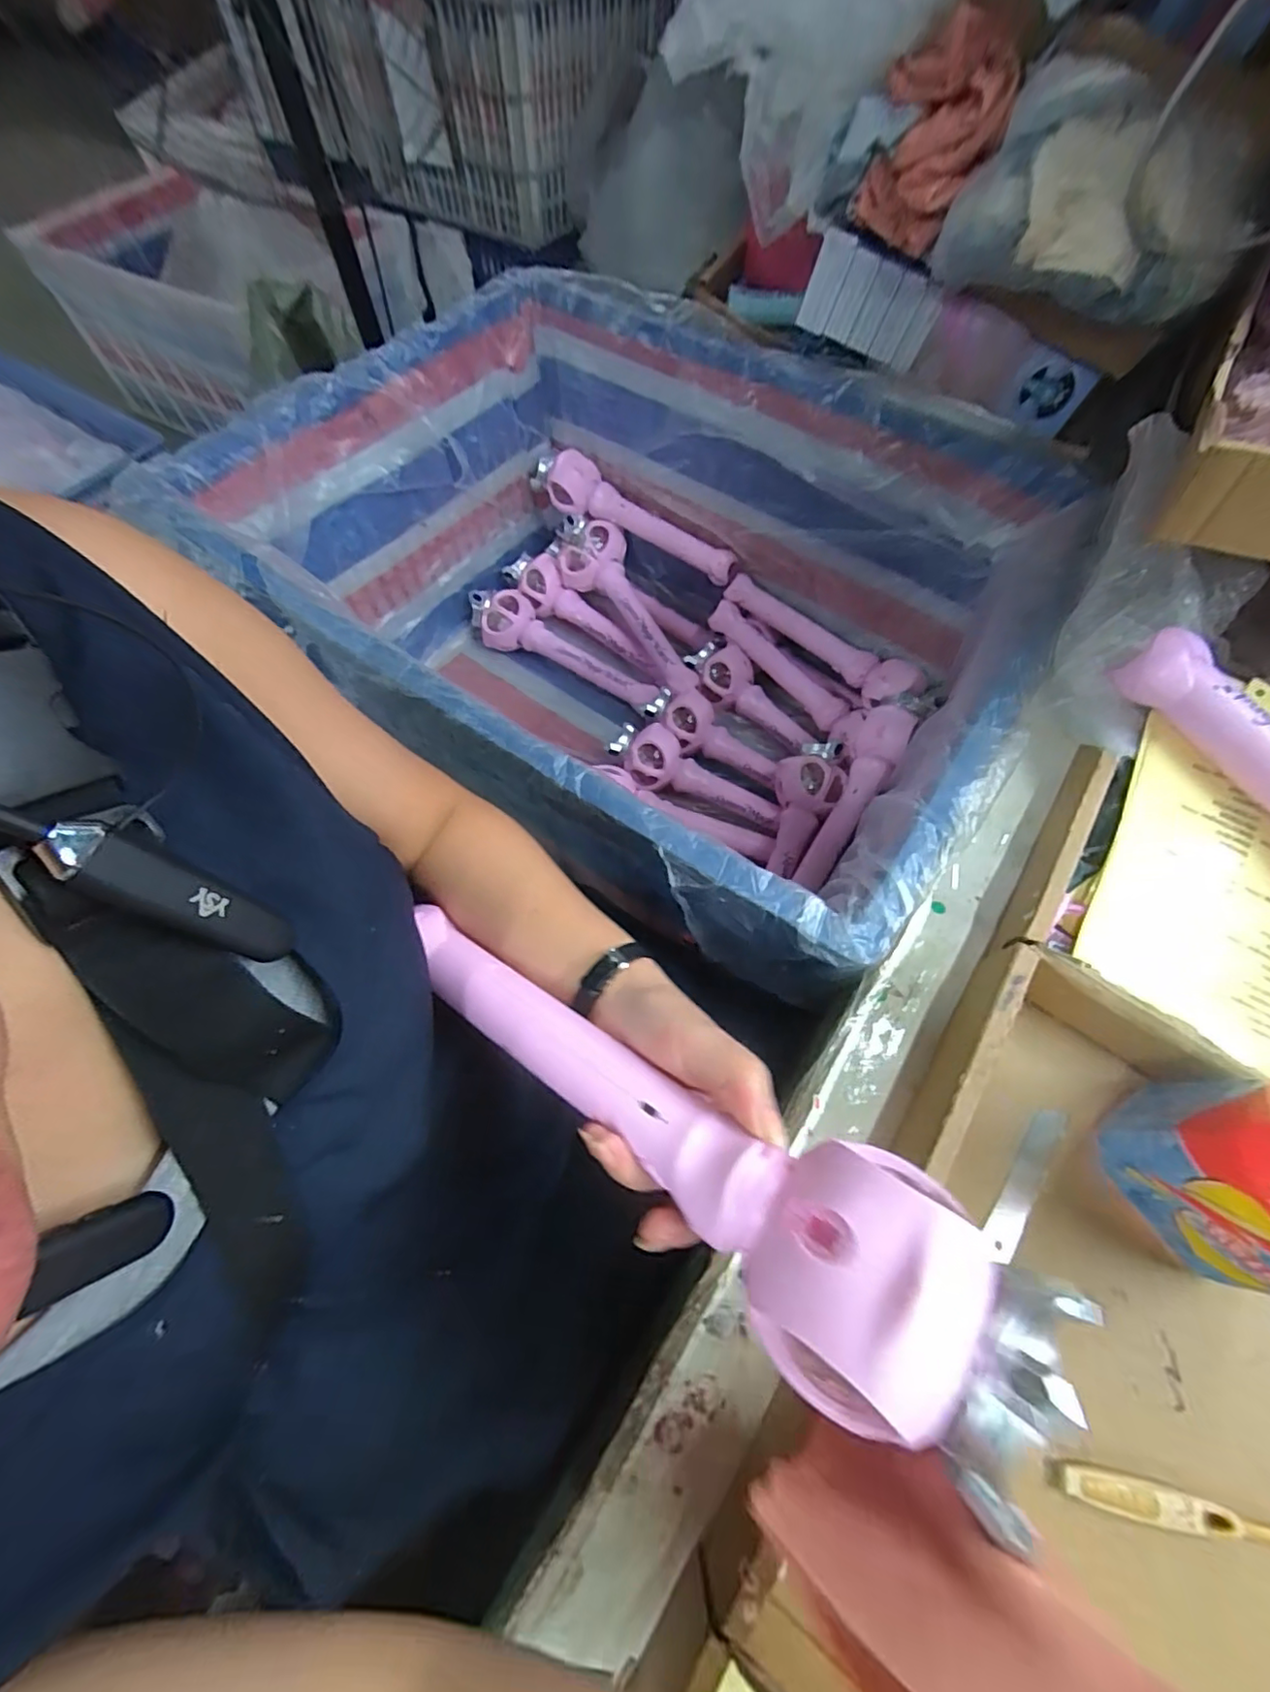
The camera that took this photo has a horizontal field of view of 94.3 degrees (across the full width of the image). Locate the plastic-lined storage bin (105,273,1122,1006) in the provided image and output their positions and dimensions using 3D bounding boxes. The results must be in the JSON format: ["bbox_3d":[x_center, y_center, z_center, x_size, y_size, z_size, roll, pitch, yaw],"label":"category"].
[{"bbox_3d":[0.013,-0.260,0.746,0.787,0.412,0.646,35,68,15],"label":"plastic-lined storage bin"}]

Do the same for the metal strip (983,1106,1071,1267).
[{"bbox_3d":[0.224,0.192,0.339,0.020,0.004,0.093,41,69,5],"label":"metal strip"}]

